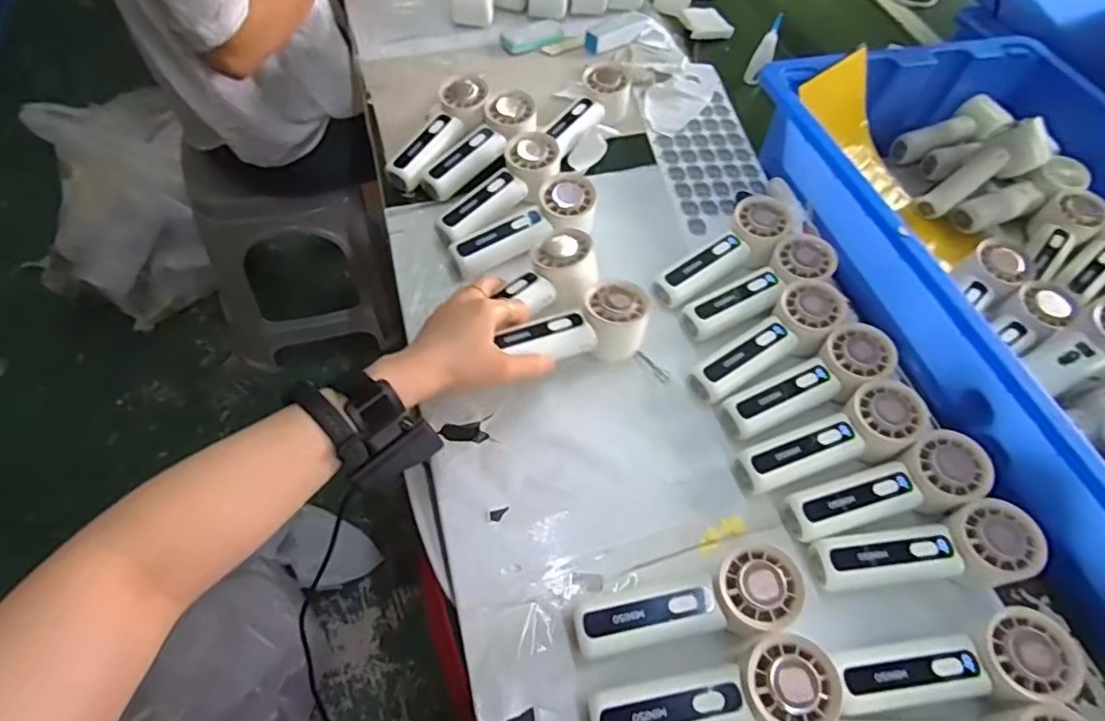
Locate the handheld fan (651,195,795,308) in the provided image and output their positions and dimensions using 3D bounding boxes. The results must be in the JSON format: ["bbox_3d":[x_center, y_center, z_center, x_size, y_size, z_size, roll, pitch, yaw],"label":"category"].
[{"bbox_3d":[0.174,-0.101,0.577,0.165,0.048,0.061,-38,68,-23],"label":"handheld fan"}]

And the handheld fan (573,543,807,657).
[{"bbox_3d":[0.092,0.173,0.400,0.153,0.050,0.054,-13,61,-12],"label":"handheld fan"}]

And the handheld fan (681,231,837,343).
[{"bbox_3d":[0.199,-0.066,0.552,0.159,0.040,0.054,-30,65,-20],"label":"handheld fan"}]

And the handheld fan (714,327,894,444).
[{"bbox_3d":[0.221,0.022,0.497,0.155,0.034,0.052,-25,63,-20],"label":"handheld fan"}]

